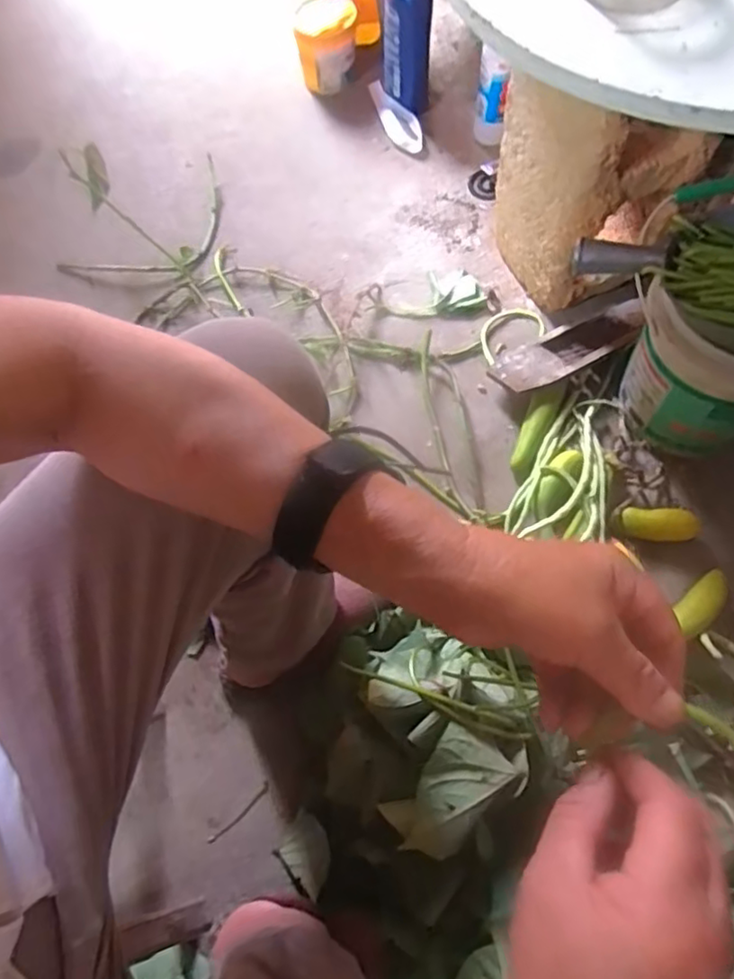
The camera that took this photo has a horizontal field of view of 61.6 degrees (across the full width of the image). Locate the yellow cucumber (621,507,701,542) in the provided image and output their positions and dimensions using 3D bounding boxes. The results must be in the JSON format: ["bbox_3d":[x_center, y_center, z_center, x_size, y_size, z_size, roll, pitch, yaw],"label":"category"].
[{"bbox_3d":[0.348,0.047,0.741,0.087,0.041,0.038,0,65,2],"label":"yellow cucumber"}]

